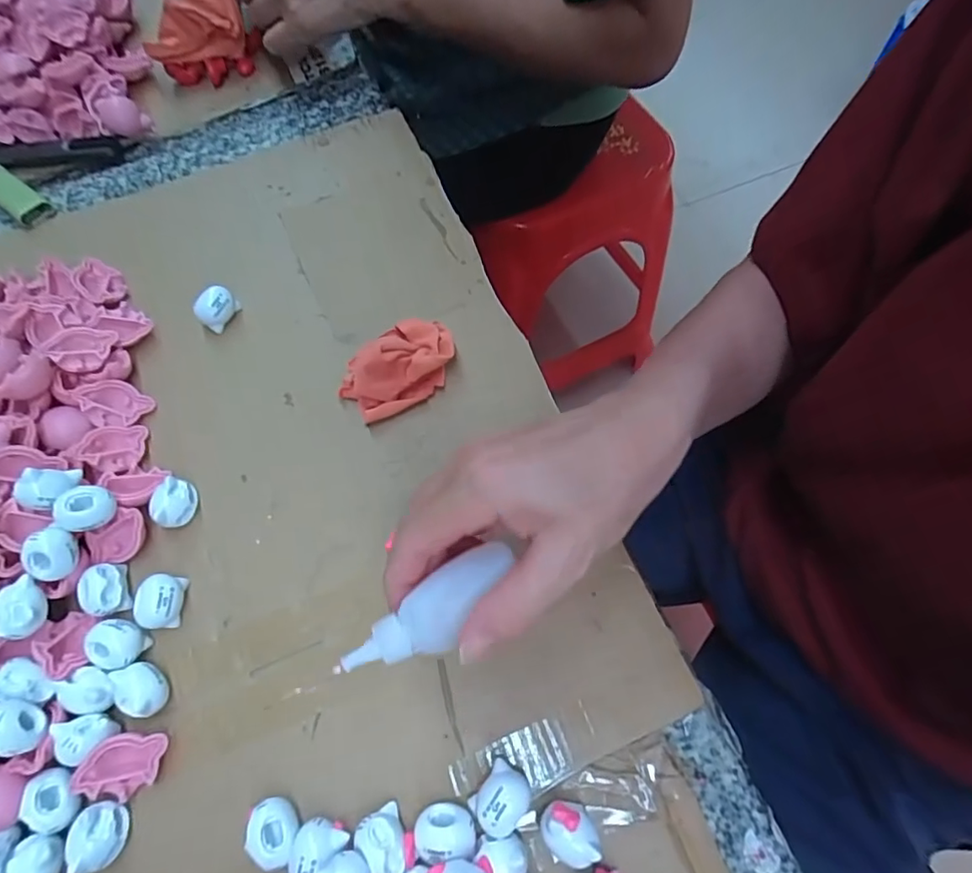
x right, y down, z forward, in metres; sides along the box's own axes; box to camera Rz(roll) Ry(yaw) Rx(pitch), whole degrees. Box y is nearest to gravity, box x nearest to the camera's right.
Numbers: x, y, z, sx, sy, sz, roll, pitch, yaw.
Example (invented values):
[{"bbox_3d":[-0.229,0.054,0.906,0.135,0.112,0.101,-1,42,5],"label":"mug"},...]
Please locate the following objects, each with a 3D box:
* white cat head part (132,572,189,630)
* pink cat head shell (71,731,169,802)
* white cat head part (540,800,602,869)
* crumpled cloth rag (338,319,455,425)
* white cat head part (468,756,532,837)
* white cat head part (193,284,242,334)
[{"bbox_3d":[-0.166,0.084,0.284,0.021,0.014,0.026,1,67,2],"label":"white cat head part"},{"bbox_3d":[-0.165,0.150,0.254,0.034,0.016,0.026,-3,67,0],"label":"pink cat head shell"},{"bbox_3d":[0.036,0.171,0.242,0.021,0.019,0.023,0,65,-1],"label":"white cat head part"},{"bbox_3d":[-0.049,-0.043,0.328,0.072,0.034,0.040,-34,70,-12],"label":"crumpled cloth rag"},{"bbox_3d":[0.007,0.158,0.245,0.021,0.020,0.025,35,72,15],"label":"white cat head part"},{"bbox_3d":[-0.169,-0.081,0.352,0.025,0.023,0.016,-36,71,-13],"label":"white cat head part"}]

